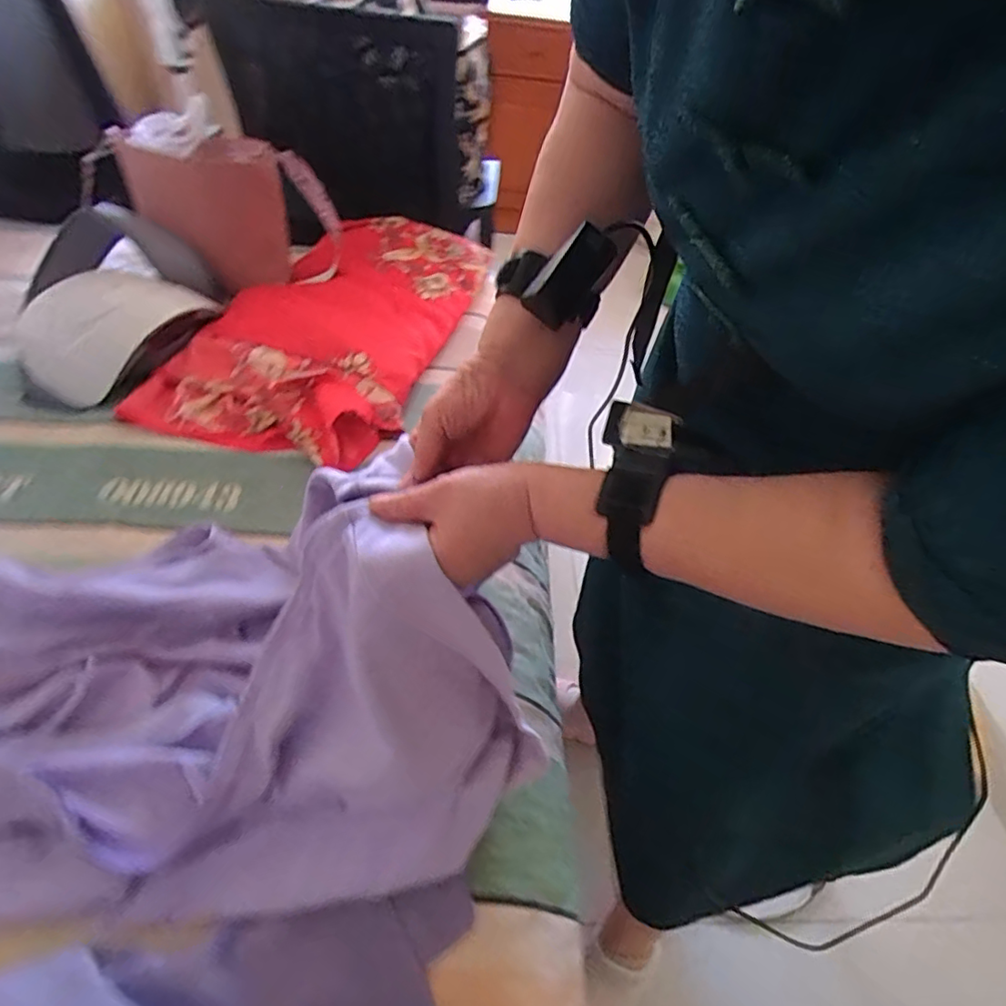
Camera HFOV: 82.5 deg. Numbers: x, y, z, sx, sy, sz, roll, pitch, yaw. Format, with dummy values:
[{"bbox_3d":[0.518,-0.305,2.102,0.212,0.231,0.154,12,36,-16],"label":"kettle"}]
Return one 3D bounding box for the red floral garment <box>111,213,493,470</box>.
[{"bbox_3d":[-0.257,-0.299,0.920,0.336,0.075,0.613,16,48,8],"label":"red floral garment"}]

